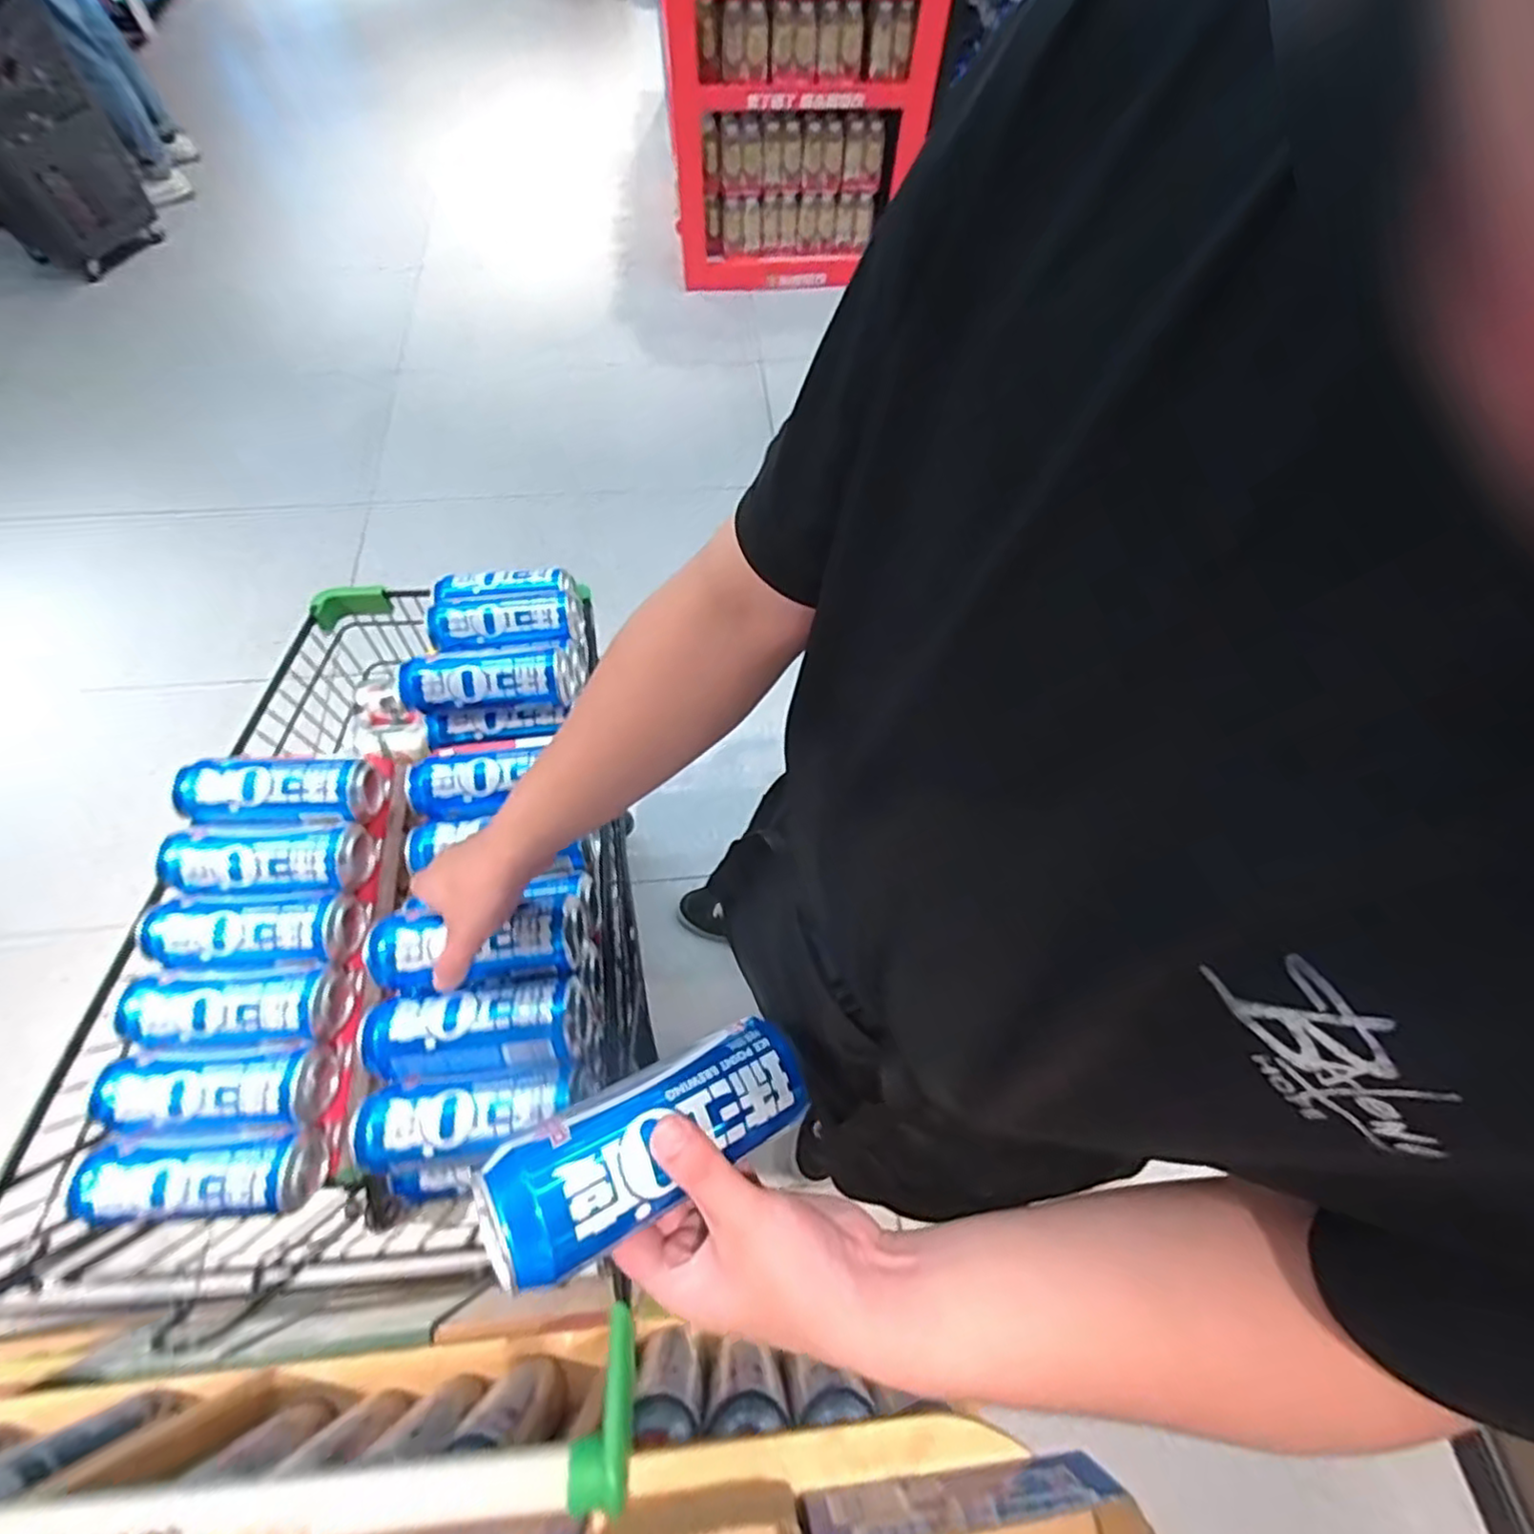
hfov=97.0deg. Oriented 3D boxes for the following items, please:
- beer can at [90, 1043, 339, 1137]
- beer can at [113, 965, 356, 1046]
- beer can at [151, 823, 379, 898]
[{"bbox_3d":[-0.471,0.274,0.576,0.169,0.055,0.061,-3,63,-3],"label":"beer can"},{"bbox_3d":[-0.475,0.214,0.601,0.172,0.060,0.060,-3,63,-2],"label":"beer can"},{"bbox_3d":[-0.482,0.089,0.640,0.181,0.057,0.063,-6,63,-4],"label":"beer can"}]

